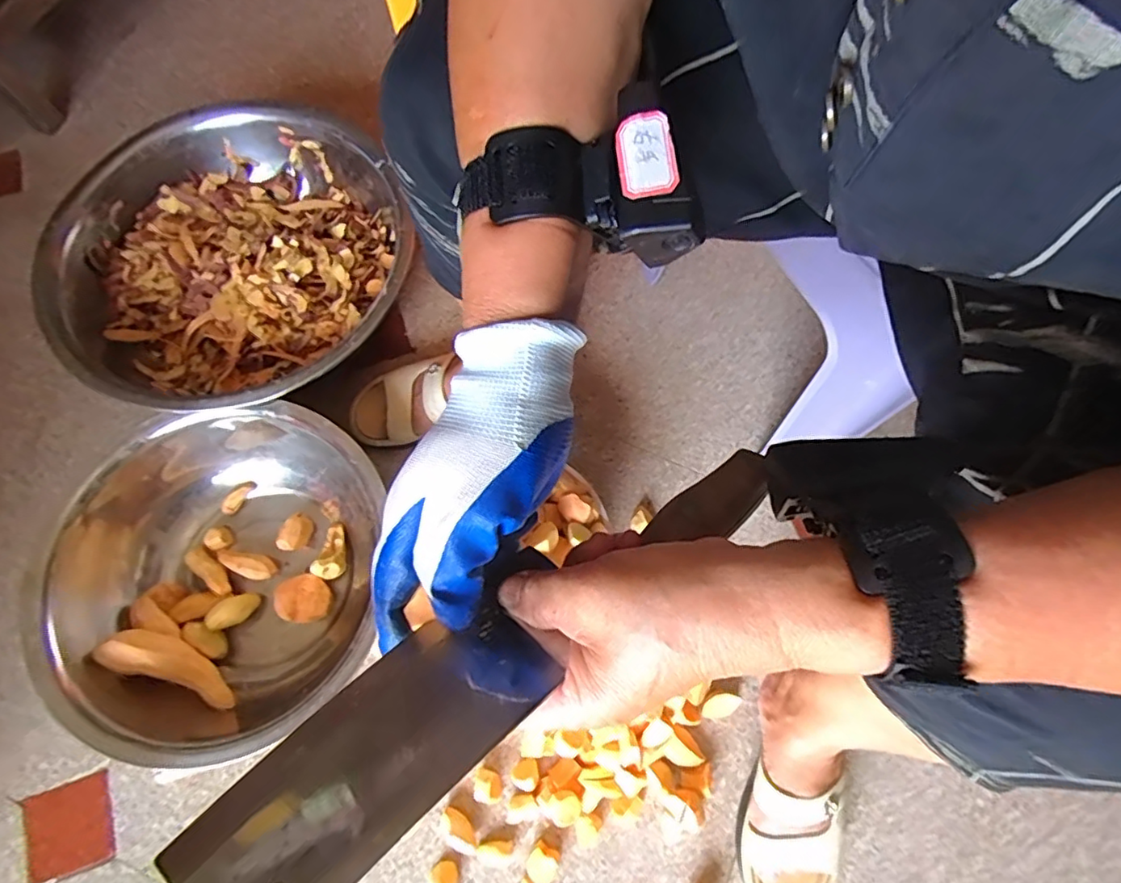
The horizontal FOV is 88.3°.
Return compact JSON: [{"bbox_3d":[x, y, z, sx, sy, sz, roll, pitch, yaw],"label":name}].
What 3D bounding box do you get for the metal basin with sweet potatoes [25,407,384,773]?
[{"bbox_3d":[-0.339,0.141,0.605,0.303,0.123,0.317,0,72,0],"label":"metal basin with sweet potatoes"}]

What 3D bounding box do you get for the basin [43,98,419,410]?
[{"bbox_3d":[-0.380,-0.207,0.710,0.400,0.130,0.387,1,71,-2],"label":"basin"}]

